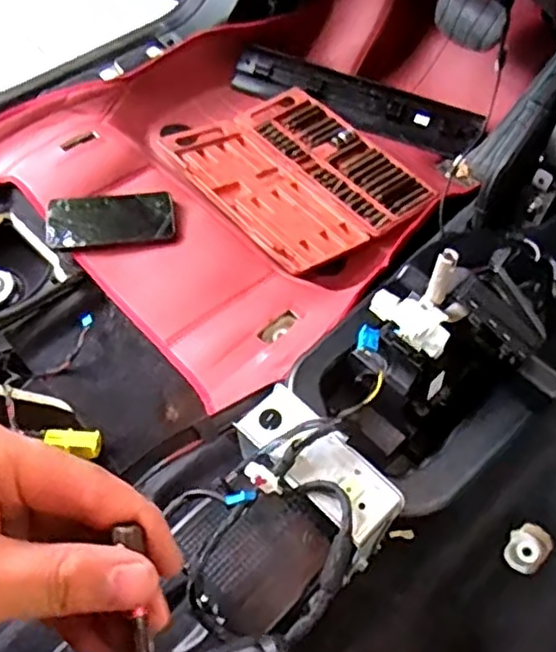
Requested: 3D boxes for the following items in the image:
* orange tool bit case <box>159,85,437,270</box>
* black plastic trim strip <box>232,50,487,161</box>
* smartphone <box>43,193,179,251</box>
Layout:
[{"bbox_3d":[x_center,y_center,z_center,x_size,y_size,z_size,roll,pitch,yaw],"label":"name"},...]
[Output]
[{"bbox_3d":[0.025,-0.229,0.985,0.281,0.037,0.323,-33,63,-22],"label":"orange tool bit case"},{"bbox_3d":[0.127,-0.367,1.108,0.407,0.026,0.081,20,90,8],"label":"black plastic trim strip"},{"bbox_3d":[-0.214,-0.137,0.862,0.160,0.009,0.069,-9,70,-10],"label":"smartphone"}]

